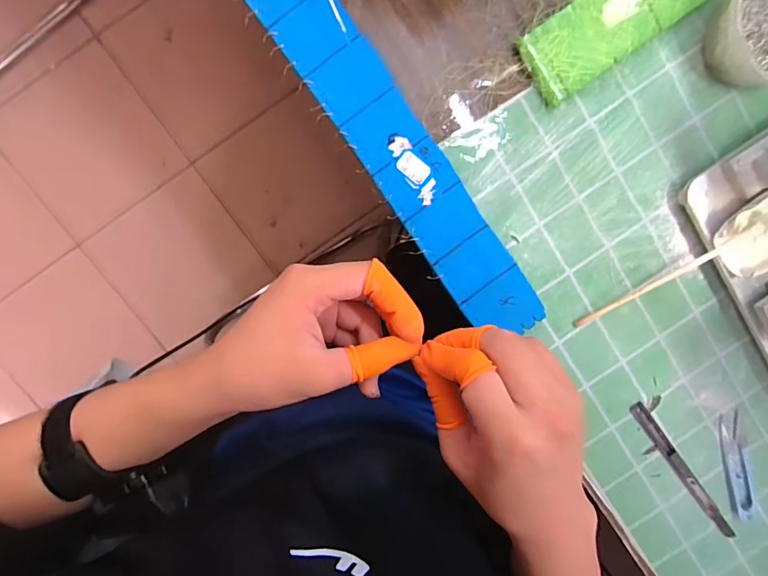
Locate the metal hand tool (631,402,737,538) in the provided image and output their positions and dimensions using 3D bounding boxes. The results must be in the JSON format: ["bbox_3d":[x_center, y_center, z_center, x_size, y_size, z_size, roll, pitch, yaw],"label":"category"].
[{"bbox_3d":[0.273,0.169,0.409,0.014,0.004,0.169,-39,99,0],"label":"metal hand tool"}]

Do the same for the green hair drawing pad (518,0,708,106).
[{"bbox_3d":[0.191,-0.215,0.342,0.187,0.016,0.057,-36,99,0],"label":"green hair drawing pad"}]

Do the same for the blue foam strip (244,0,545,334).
[{"bbox_3d":[0.012,-0.100,0.343,0.054,0.012,0.330,-36,99,0],"label":"blue foam strip"}]

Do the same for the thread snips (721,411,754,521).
[{"bbox_3d":[0.320,0.163,0.409,0.021,0.006,0.101,-15,99,-4],"label":"thread snips"}]

